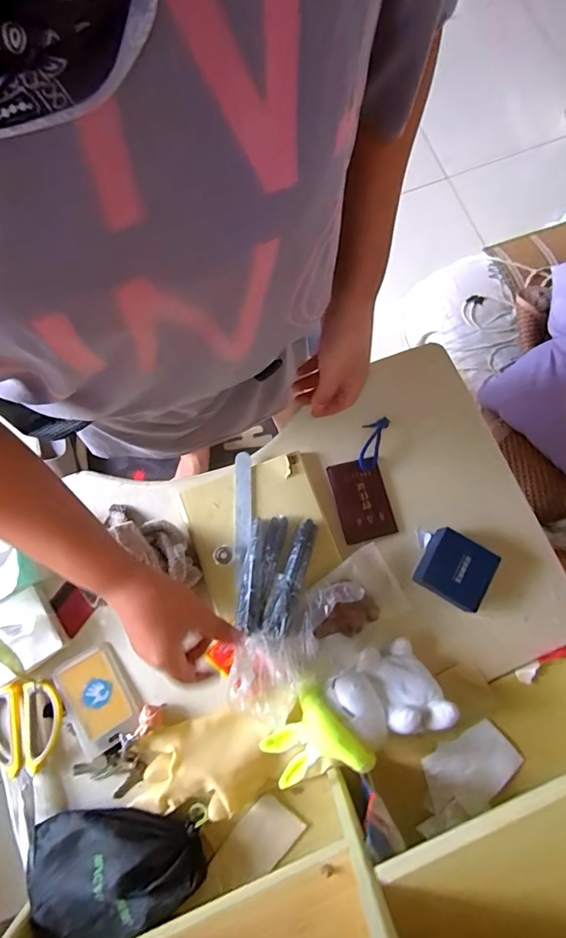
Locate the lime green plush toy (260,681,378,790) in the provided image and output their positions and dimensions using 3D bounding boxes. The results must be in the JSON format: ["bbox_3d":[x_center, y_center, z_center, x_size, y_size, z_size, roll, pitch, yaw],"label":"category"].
[{"bbox_3d":[0.029,0.293,0.489,0.103,0.069,0.099,-37,82,-7],"label":"lime green plush toy"}]

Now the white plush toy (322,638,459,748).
[{"bbox_3d":[0.112,0.249,0.510,0.126,0.069,0.082,-15,80,-4],"label":"white plush toy"}]

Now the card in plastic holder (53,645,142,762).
[{"bbox_3d":[-0.221,0.276,0.549,0.073,0.005,0.108,-27,78,-20],"label":"card in plastic holder"}]

